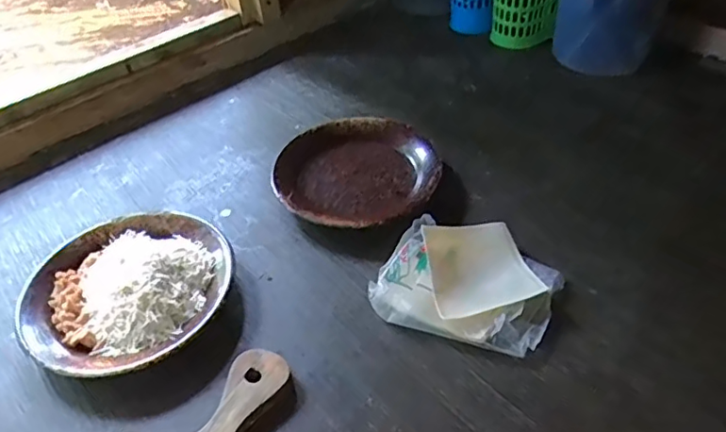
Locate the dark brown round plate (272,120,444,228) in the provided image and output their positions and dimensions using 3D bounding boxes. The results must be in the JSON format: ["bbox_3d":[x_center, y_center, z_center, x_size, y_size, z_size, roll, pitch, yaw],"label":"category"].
[{"bbox_3d":[-0.007,-0.043,0.642,0.179,0.032,0.173,-2,43,2],"label":"dark brown round plate"}]

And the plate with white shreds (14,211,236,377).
[{"bbox_3d":[-0.216,0.064,0.532,0.184,0.046,0.183,-2,43,2],"label":"plate with white shreds"}]

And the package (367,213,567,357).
[{"bbox_3d":[0.100,0.053,0.528,0.150,0.038,0.128,14,46,18],"label":"package"}]

